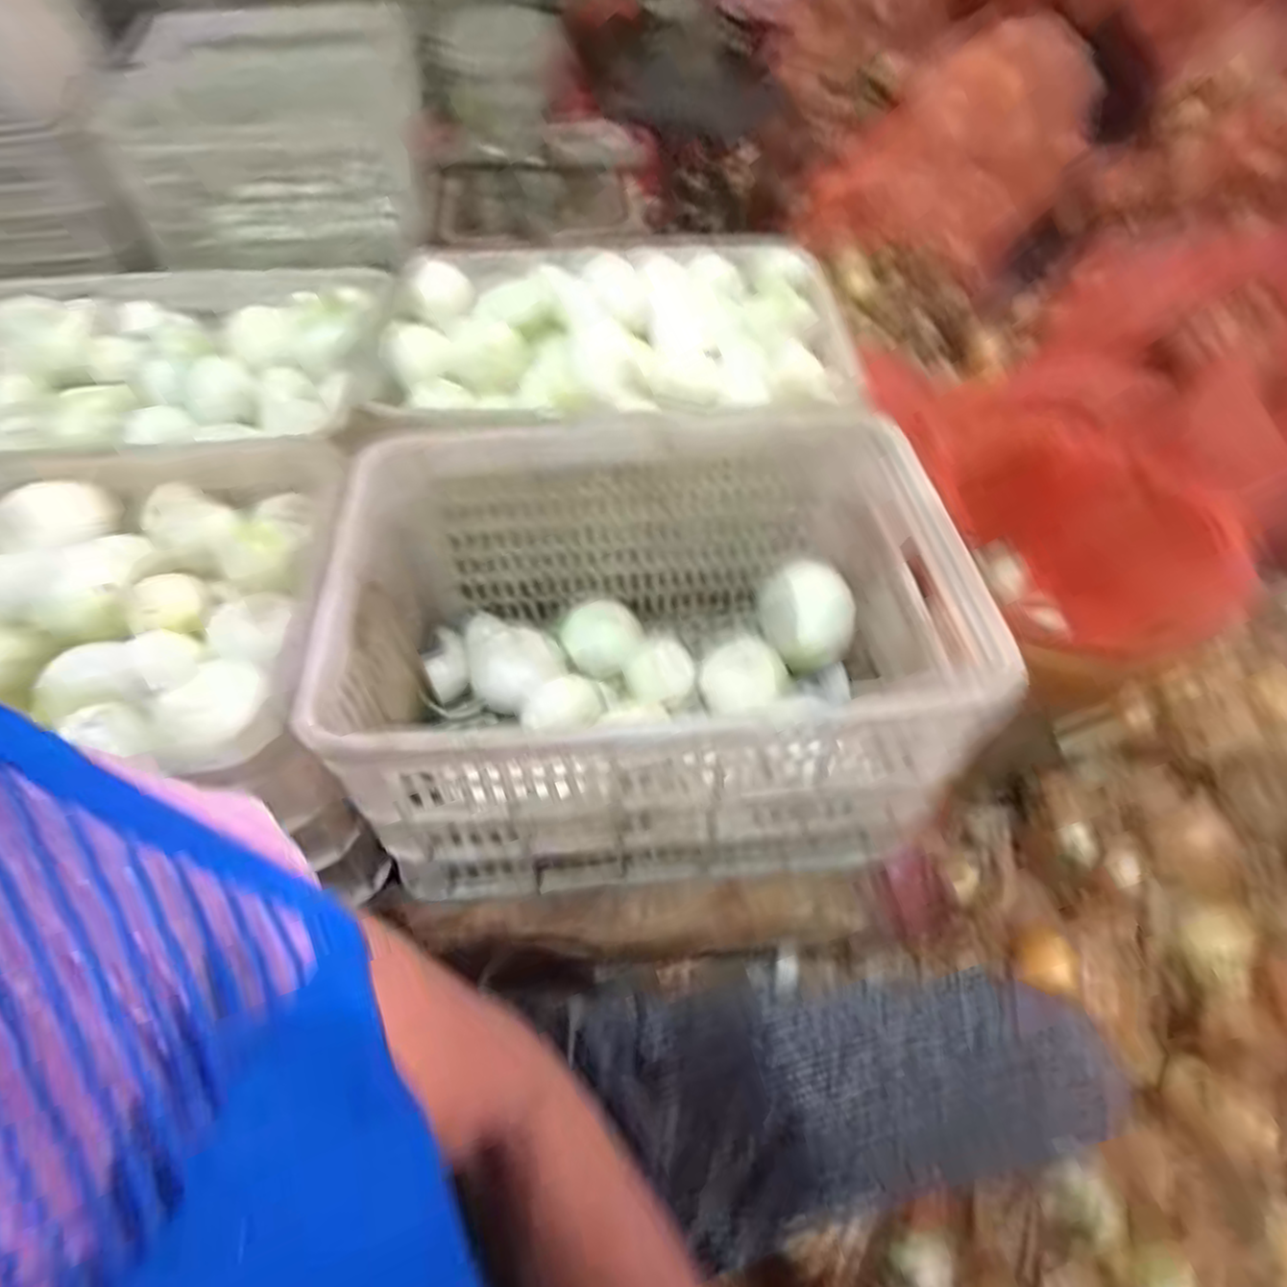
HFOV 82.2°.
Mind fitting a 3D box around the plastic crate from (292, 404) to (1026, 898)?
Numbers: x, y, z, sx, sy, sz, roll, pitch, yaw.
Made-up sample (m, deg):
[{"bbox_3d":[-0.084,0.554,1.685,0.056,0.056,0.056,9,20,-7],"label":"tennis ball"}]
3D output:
[{"bbox_3d":[-0.007,-0.001,0.718,0.505,0.282,0.387,-7,54,-5],"label":"plastic crate"}]

